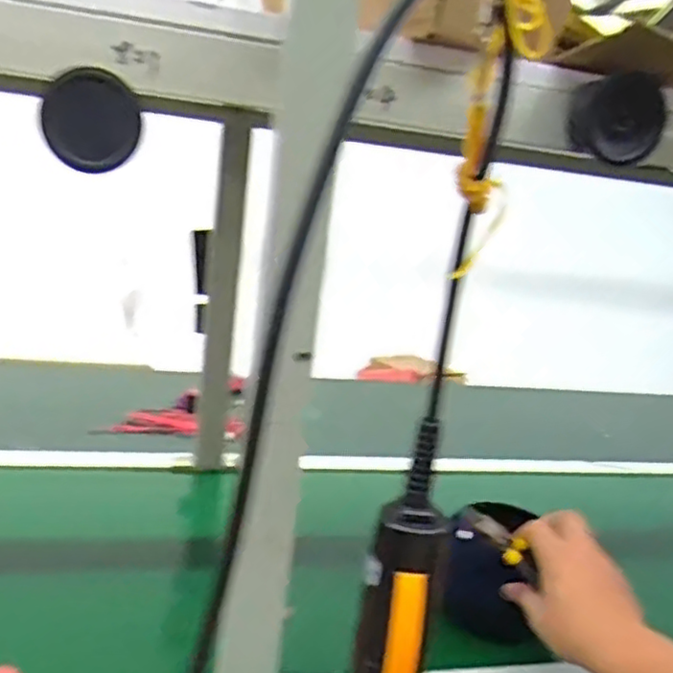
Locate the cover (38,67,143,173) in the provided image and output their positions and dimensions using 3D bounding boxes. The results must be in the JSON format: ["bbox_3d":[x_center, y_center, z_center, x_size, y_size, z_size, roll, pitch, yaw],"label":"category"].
[{"bbox_3d":[-0.152,-0.134,0.434,0.058,0.057,0.007,4,14,-14],"label":"cover"}]

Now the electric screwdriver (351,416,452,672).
[{"bbox_3d":[0.023,0.141,0.302,0.031,0.201,0.031,9,14,6],"label":"electric screwdriver"}]

